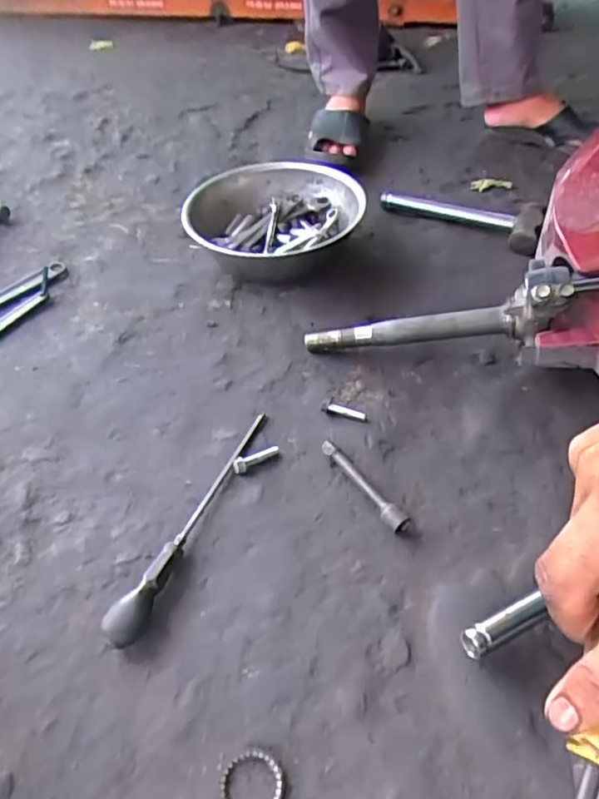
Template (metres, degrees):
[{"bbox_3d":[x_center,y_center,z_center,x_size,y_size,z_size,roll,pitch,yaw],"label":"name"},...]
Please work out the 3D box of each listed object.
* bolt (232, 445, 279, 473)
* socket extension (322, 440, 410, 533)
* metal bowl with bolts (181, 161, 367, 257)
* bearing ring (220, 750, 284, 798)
[{"bbox_3d":[-0.049,0.065,0.660,0.053,0.018,0.016,-26,53,-22],"label":"bolt"},{"bbox_3d":[0.067,0.088,0.635,0.022,0.020,0.130,-28,54,-24],"label":"socket extension"},{"bbox_3d":[-0.040,-0.259,0.900,0.258,0.087,0.242,-4,48,-4],"label":"metal bowl with bolts"},{"bbox_3d":[-0.037,0.298,0.458,0.048,0.004,0.047,0,48,0],"label":"bearing ring"}]

